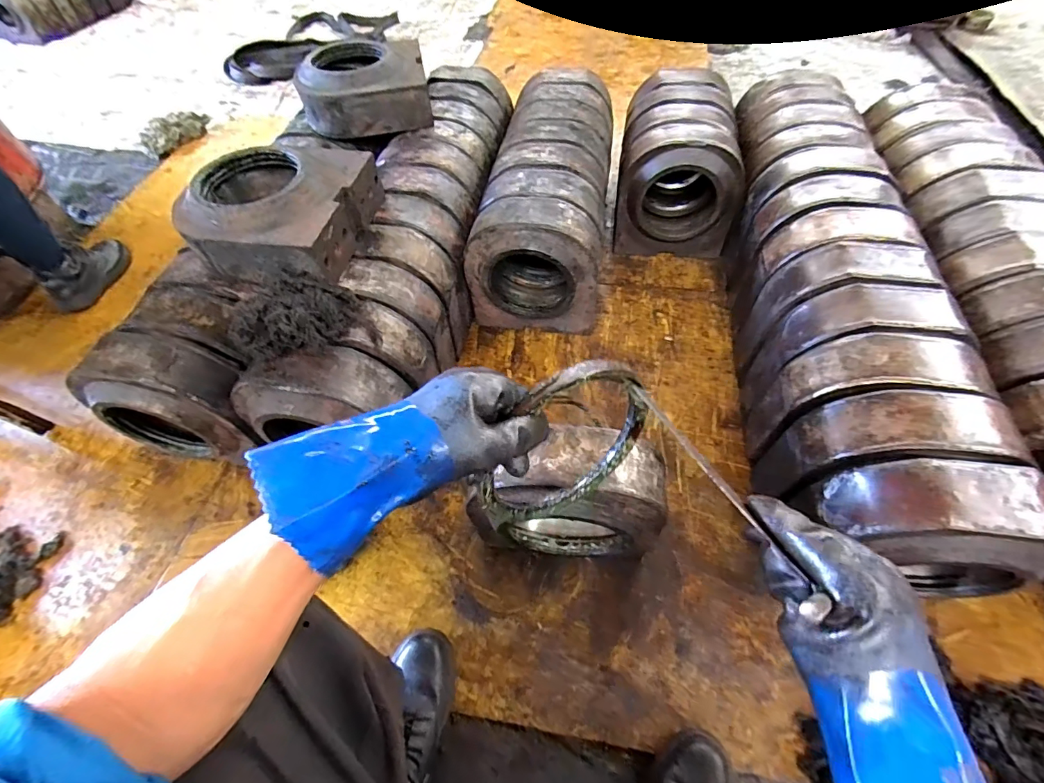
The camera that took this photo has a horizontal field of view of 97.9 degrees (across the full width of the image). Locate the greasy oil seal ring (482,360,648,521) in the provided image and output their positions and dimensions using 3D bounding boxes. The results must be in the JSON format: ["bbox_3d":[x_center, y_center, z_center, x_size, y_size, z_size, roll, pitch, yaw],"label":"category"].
[{"bbox_3d":[0.055,0.059,0.456,0.186,0.193,0.027,8,30,-46],"label":"greasy oil seal ring"}]

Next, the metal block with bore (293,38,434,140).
[{"bbox_3d":[-0.389,-0.762,1.122,0.297,0.123,0.280,-11,56,-4],"label":"metal block with bore"}]

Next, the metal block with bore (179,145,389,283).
[{"bbox_3d":[-0.440,-0.334,0.831,0.265,0.104,0.288,6,56,7],"label":"metal block with bore"}]

